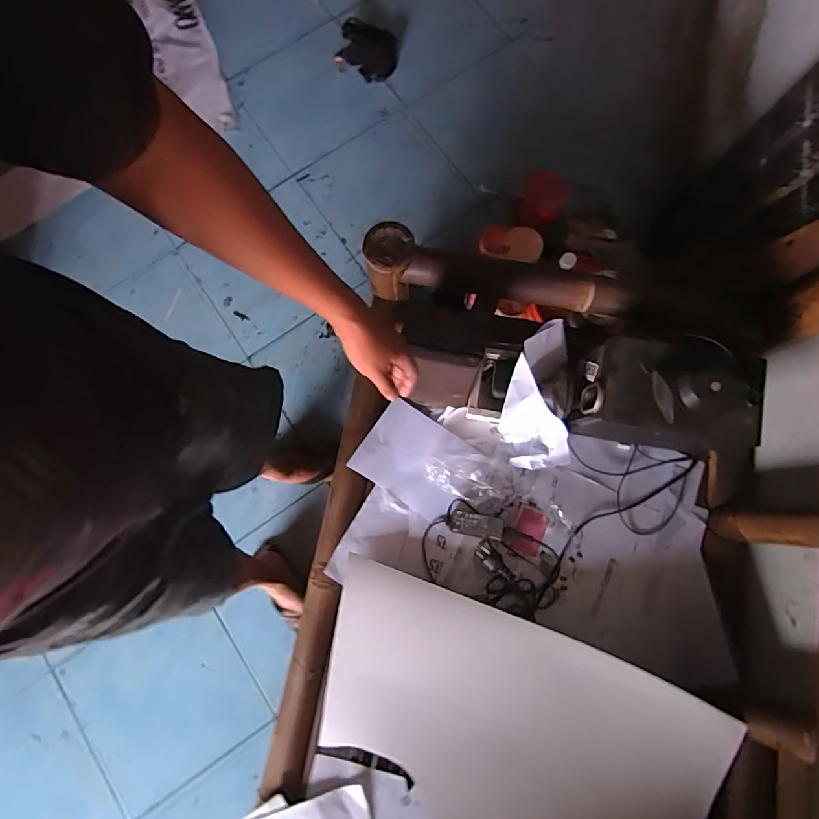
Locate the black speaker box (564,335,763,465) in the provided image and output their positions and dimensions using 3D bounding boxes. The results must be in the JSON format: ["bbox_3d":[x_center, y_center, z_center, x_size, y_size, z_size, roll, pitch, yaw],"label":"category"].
[{"bbox_3d":[0.401,-0.015,0.787,0.260,0.244,0.140,15,79,5],"label":"black speaker box"}]

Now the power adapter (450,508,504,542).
[{"bbox_3d":[0.118,0.205,0.854,0.092,0.037,0.040,14,79,4],"label":"power adapter"}]

